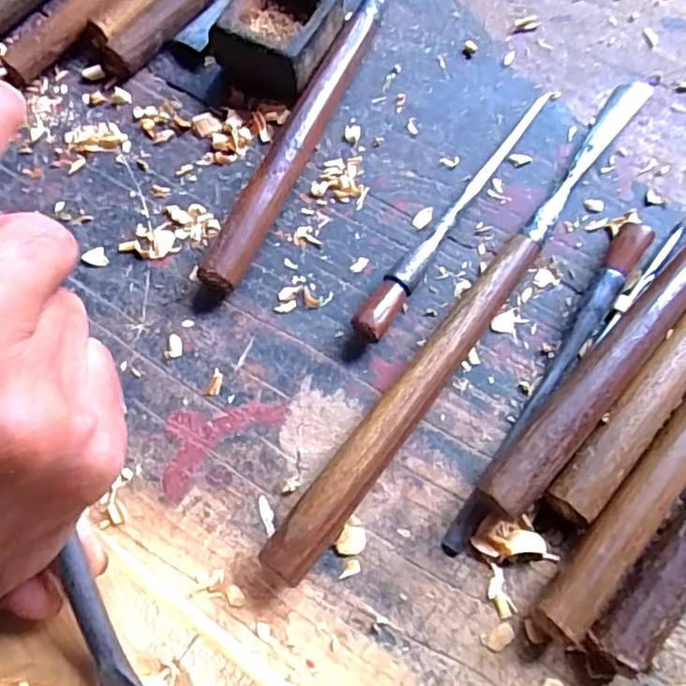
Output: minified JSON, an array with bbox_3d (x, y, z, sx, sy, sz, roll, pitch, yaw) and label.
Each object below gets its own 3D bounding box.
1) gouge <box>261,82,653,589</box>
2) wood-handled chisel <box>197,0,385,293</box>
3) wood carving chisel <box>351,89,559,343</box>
[{"bbox_3d":[0.057,-0.019,0.248,0.016,0.021,0.260,36,76,12],"label":"gouge"},{"bbox_3d":[-0.002,-0.138,0.292,0.017,0.019,0.261,21,73,8],"label":"wood-handled chisel"},{"bbox_3d":[0.049,-0.060,0.266,0.012,0.017,0.144,32,75,12],"label":"wood carving chisel"}]

